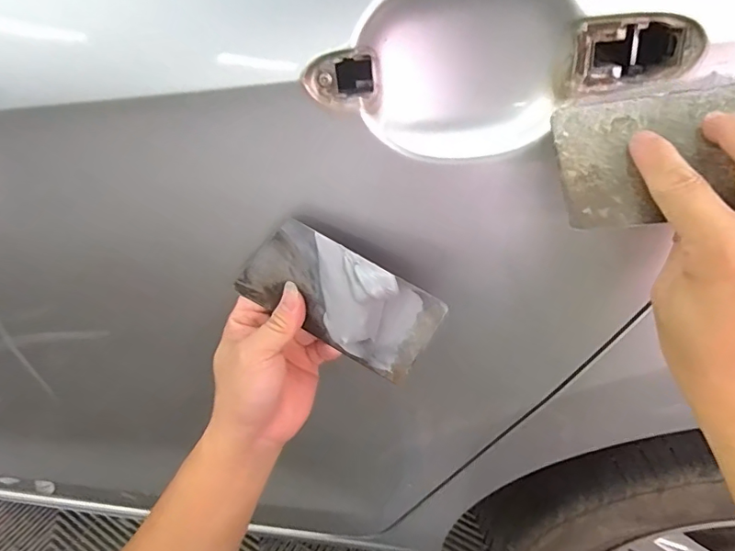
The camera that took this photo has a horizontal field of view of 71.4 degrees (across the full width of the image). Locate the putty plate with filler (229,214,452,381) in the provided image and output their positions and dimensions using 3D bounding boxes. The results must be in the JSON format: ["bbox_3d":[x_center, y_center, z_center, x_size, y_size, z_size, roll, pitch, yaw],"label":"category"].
[{"bbox_3d":[-0.021,0.017,0.326,0.127,0.071,0.013,30,35,6],"label":"putty plate with filler"}]

